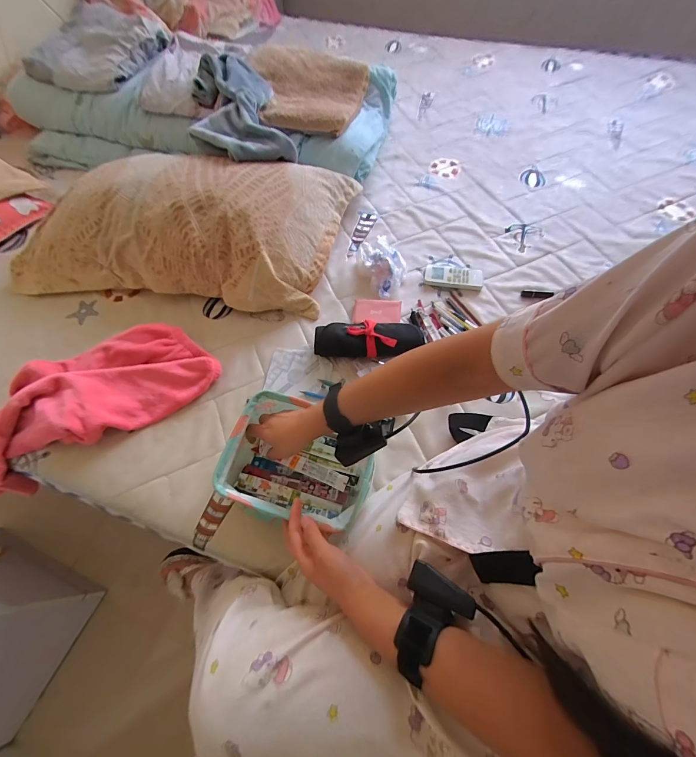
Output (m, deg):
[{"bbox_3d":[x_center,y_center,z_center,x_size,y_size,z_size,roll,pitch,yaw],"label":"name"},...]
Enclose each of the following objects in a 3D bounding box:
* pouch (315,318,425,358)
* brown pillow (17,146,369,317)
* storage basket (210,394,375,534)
[{"bbox_3d":[0.040,-0.075,0.654,0.208,0.054,0.074,2,63,2],"label":"pouch"},{"bbox_3d":[-0.371,-0.362,0.757,0.724,0.157,0.381,6,63,4],"label":"brown pillow"},{"bbox_3d":[-0.080,0.126,0.509,0.213,0.117,0.158,16,64,9],"label":"storage basket"}]

